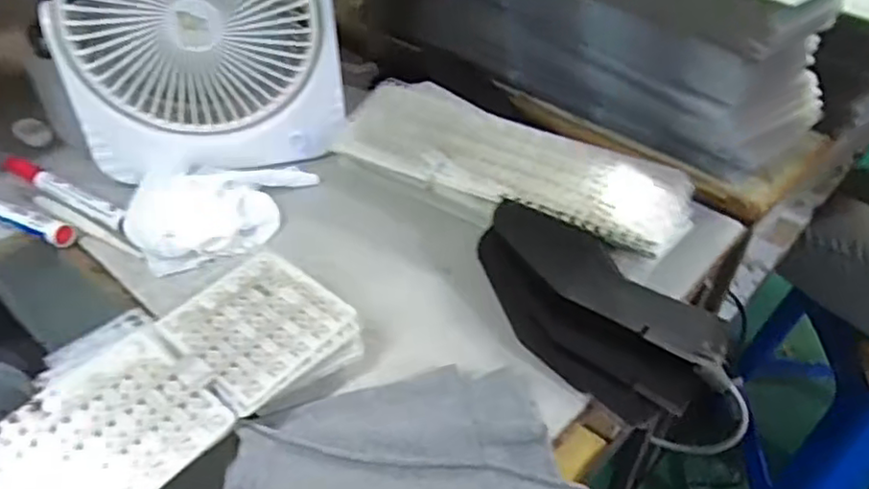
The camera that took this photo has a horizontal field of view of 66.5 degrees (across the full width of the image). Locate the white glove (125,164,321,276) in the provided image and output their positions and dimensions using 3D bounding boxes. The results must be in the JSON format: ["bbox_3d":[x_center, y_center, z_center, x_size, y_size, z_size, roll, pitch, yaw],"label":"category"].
[{"bbox_3d":[-0.153,-0.027,0.466,0.119,0.029,0.091,-2,41,-2],"label":"white glove"}]

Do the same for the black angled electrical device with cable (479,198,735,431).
[{"bbox_3d":[0.088,0.038,0.388,0.066,0.039,0.155,-32,50,-31],"label":"black angled electrical device with cable"}]

